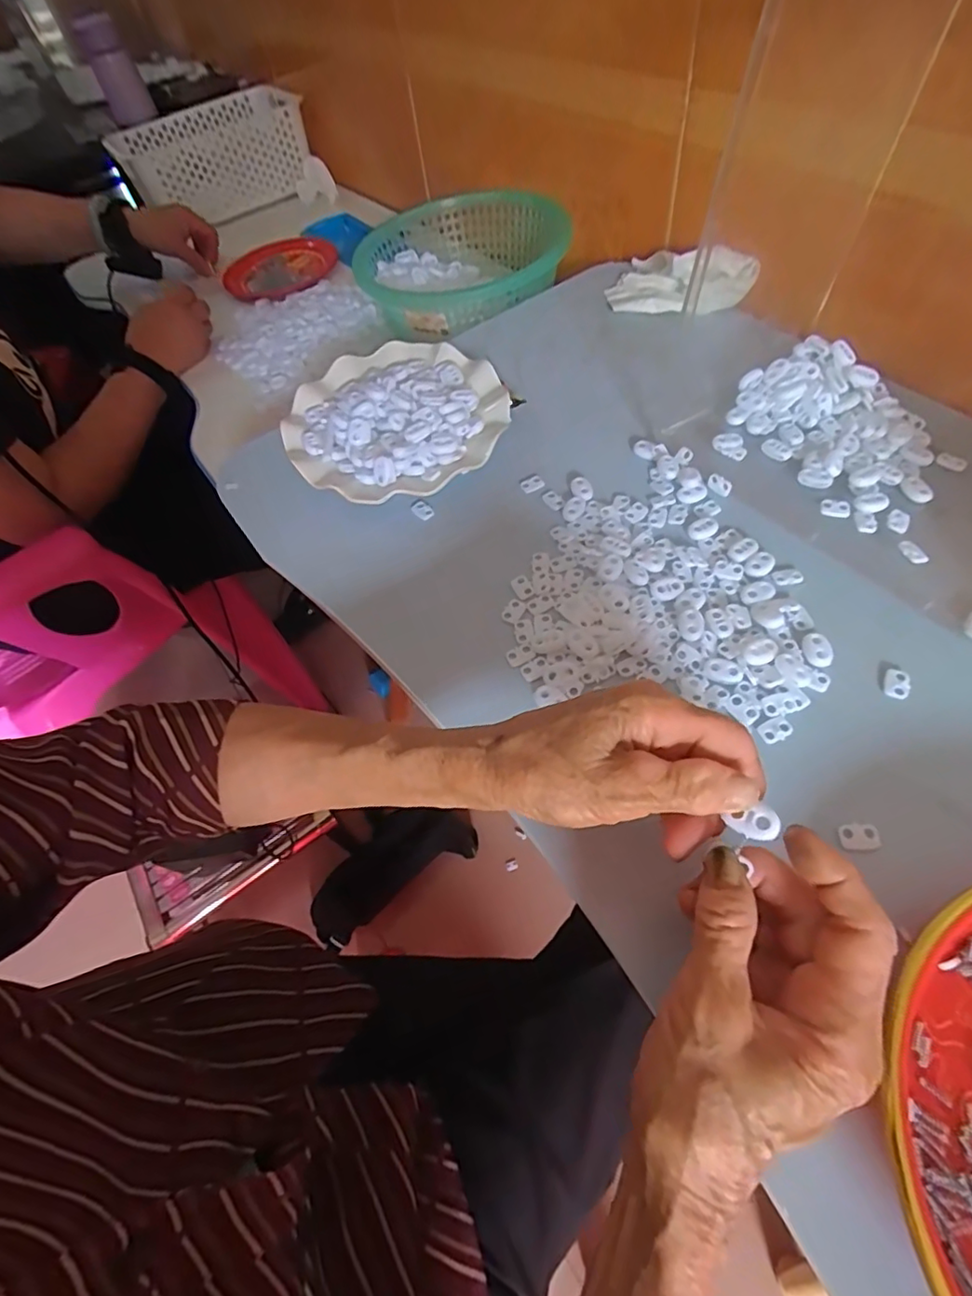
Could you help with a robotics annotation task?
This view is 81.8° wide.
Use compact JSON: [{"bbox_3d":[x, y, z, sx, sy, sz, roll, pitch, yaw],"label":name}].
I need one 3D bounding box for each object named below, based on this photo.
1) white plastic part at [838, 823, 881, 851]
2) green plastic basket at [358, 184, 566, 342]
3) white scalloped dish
[{"bbox_3d":[0.187,0.094,0.279,0.018,0.004,0.012,-6,57,5],"label":"white plastic part"},{"bbox_3d":[-0.024,-0.427,0.629,0.230,0.072,0.210,4,59,11],"label":"green plastic basket"},{"bbox_3d":[-0.073,-0.190,0.461,0.175,0.026,0.171,-4,58,6],"label":"white scalloped dish"}]

